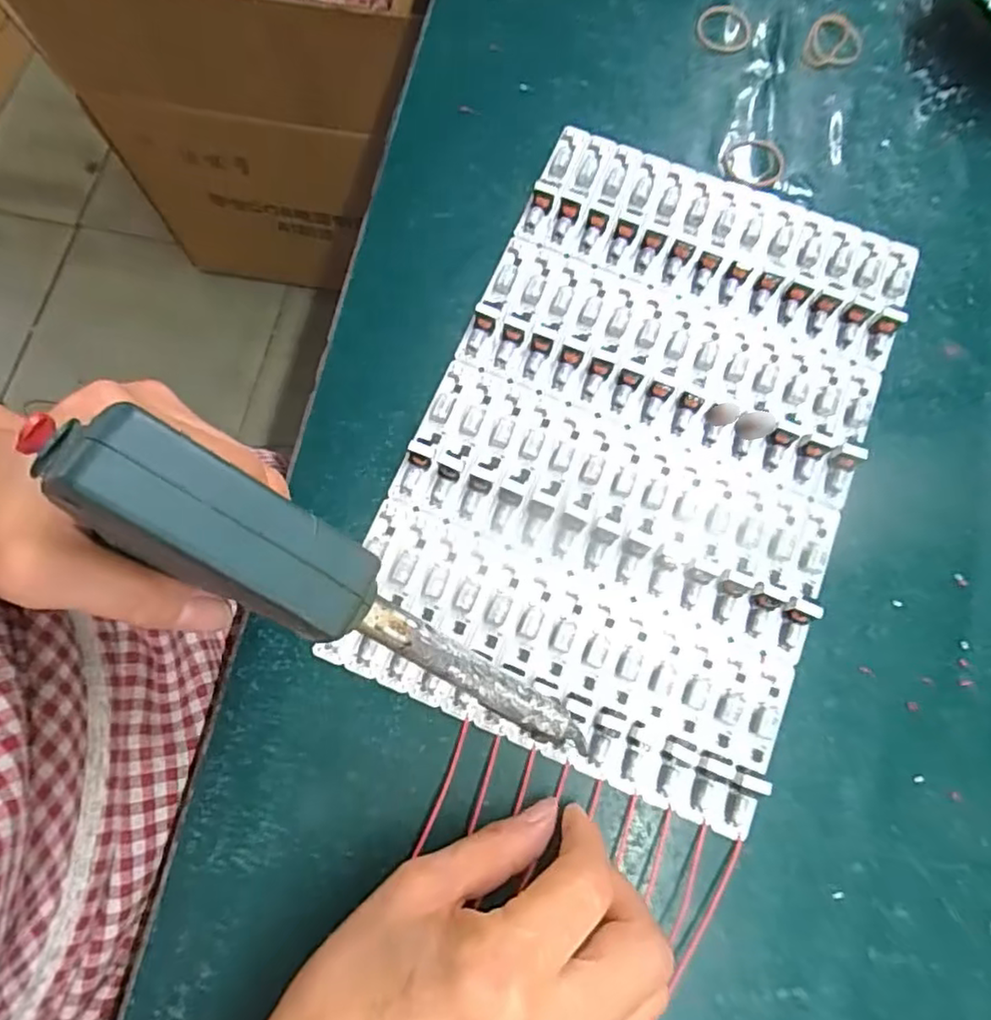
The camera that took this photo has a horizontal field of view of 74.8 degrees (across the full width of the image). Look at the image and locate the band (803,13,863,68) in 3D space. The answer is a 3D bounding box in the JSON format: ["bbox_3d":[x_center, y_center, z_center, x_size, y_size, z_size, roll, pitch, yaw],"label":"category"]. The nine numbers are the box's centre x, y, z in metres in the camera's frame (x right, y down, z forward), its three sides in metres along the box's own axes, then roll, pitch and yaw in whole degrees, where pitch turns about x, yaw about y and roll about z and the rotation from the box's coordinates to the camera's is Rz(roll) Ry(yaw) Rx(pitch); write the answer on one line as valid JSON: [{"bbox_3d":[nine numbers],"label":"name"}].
[{"bbox_3d":[0.192,-0.265,0.367,0.031,0.006,0.036,20,76,5],"label":"band"}]

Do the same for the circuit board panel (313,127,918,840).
[{"bbox_3d":[0.069,-0.035,0.301,0.190,0.011,0.292,22,76,5],"label":"circuit board panel"}]

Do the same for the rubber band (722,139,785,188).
[{"bbox_3d":[0.138,-0.184,0.344,0.037,0.004,0.027,-19,76,-5],"label":"rubber band"}]

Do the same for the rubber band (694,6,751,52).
[{"bbox_3d":[0.130,-0.275,0.367,0.031,0.004,0.032,14,76,4],"label":"rubber band"}]

